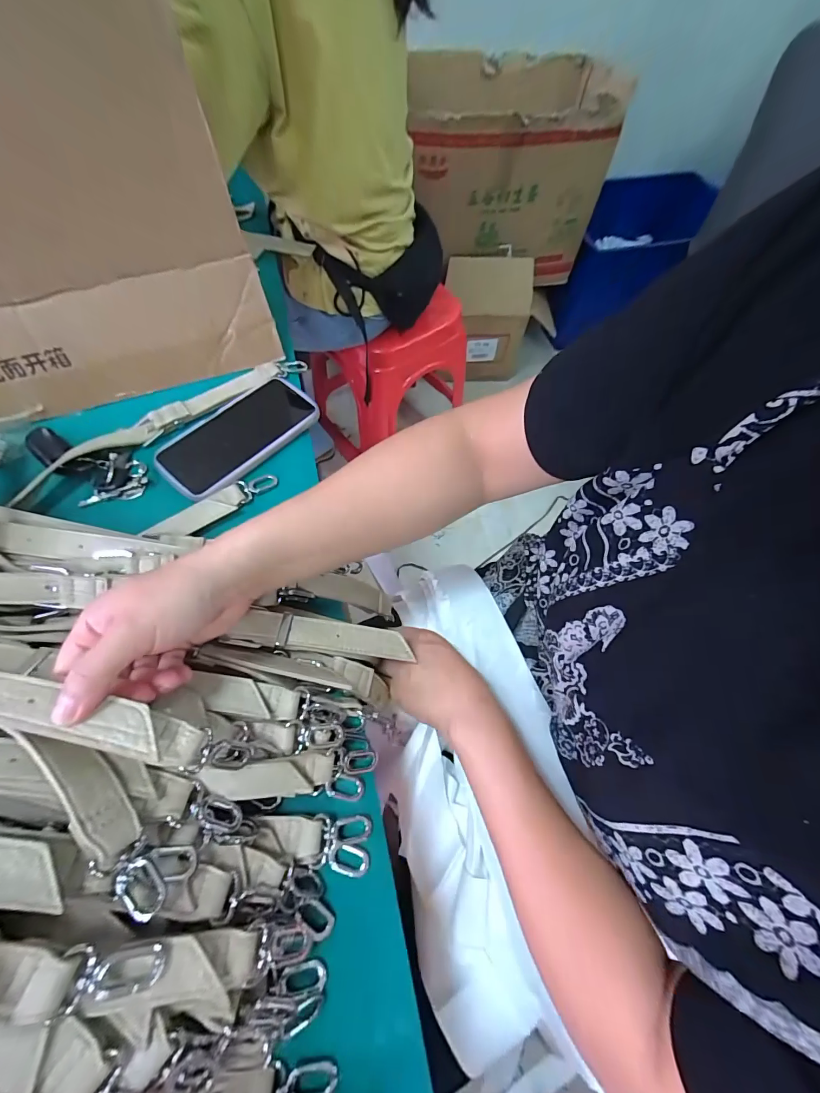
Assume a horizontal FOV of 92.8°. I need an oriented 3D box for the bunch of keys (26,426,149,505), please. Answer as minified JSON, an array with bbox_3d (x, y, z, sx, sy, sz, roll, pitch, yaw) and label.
[{"bbox_3d":[-0.333,-0.093,0.402,0.137,0.020,0.070,41,70,14],"label":"bunch of keys"}]

